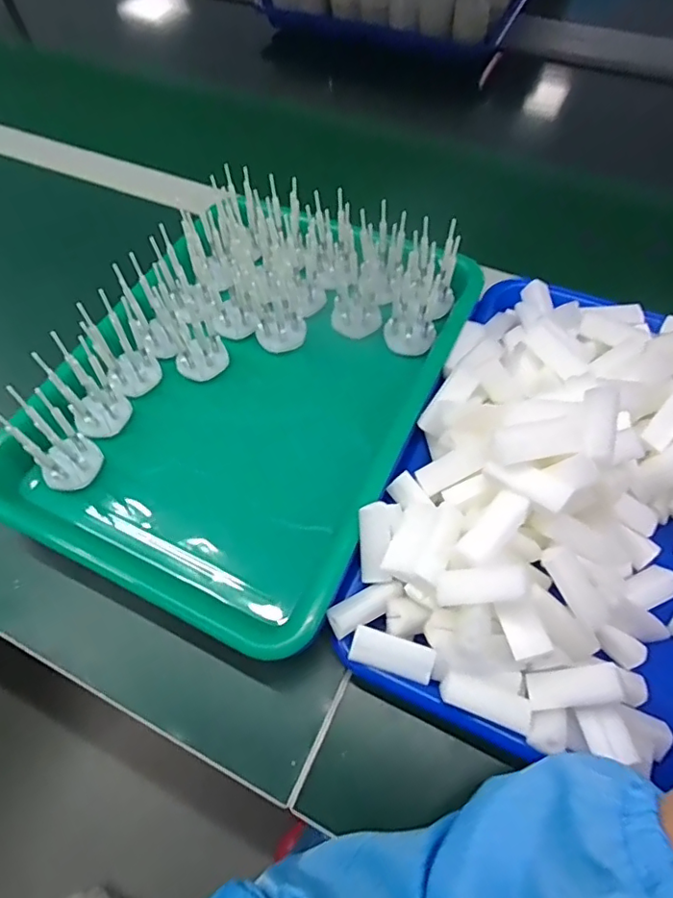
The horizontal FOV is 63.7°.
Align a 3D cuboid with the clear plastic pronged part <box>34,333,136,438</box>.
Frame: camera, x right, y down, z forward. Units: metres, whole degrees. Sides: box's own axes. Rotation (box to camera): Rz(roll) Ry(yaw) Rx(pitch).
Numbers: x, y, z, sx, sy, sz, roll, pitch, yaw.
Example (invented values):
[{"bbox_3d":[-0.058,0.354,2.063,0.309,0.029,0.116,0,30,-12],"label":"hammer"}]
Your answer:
[{"bbox_3d":[-0.171,-0.041,0.370,0.036,0.062,0.046,-37,66,-18],"label":"clear plastic pronged part"}]

